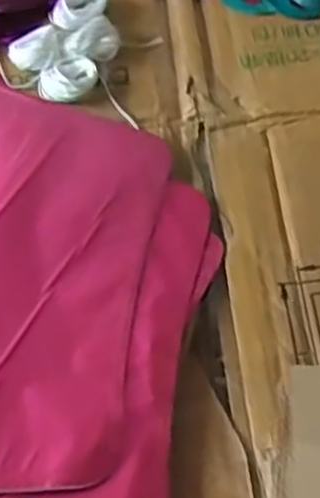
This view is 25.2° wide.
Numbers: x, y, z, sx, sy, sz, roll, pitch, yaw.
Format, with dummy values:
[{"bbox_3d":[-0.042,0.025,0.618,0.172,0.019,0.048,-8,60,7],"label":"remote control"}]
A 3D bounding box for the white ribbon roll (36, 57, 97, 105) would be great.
[{"bbox_3d":[-0.047,-0.088,0.370,0.029,0.012,0.026,-39,64,-20],"label":"white ribbon roll"}]

